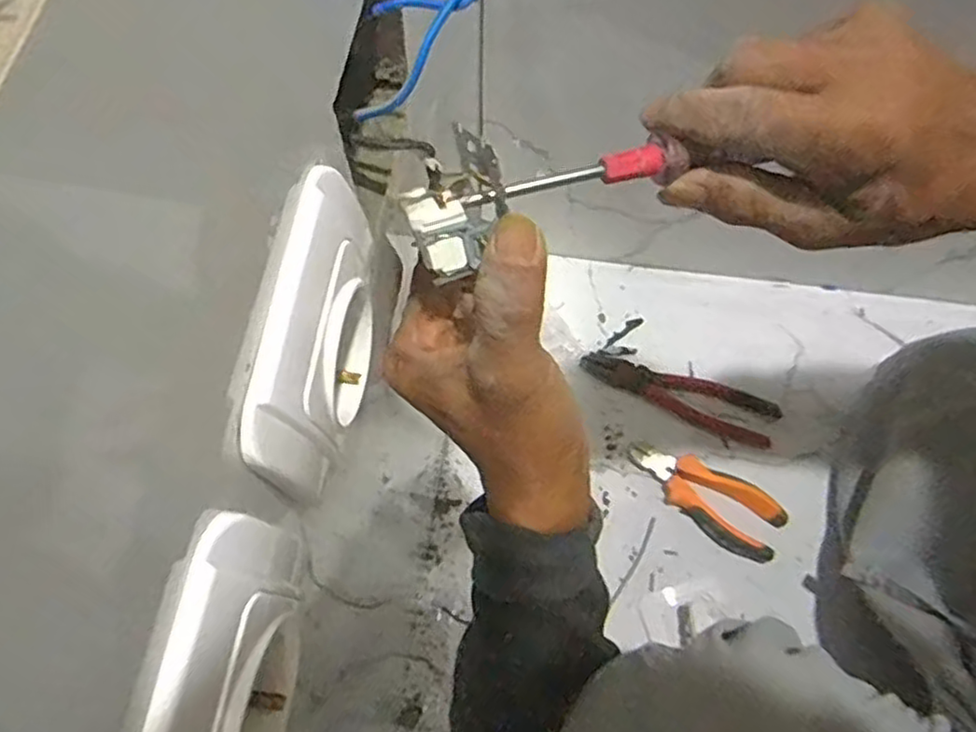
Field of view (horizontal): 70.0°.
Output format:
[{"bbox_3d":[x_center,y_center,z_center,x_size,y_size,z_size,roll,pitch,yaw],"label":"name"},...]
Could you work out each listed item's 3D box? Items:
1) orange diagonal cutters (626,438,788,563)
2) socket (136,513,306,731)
[{"bbox_3d":[0.203,0.118,0.653,0.150,0.017,0.062,33,71,12],"label":"orange diagonal cutters"},{"bbox_3d":[-0.057,0.075,0.152,0.014,0.070,0.076,11,68,4],"label":"socket"}]

